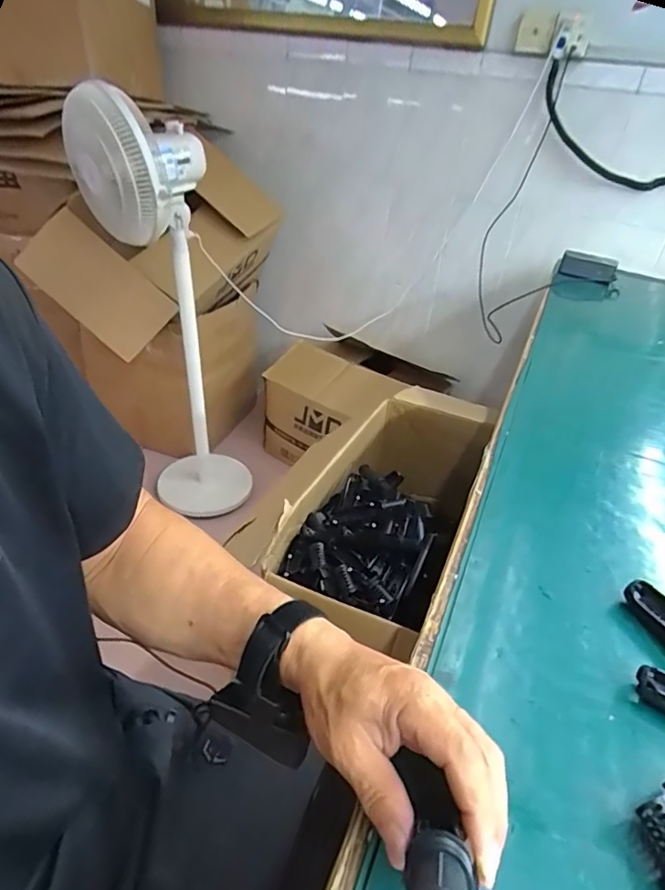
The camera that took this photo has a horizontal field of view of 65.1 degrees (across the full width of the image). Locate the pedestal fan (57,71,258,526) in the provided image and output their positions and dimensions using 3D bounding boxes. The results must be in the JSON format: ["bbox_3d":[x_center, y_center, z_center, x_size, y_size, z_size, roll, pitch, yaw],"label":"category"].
[{"bbox_3d":[-0.417,-0.283,1.375,0.365,1.045,0.244,-24,46,-37],"label":"pedestal fan"}]

